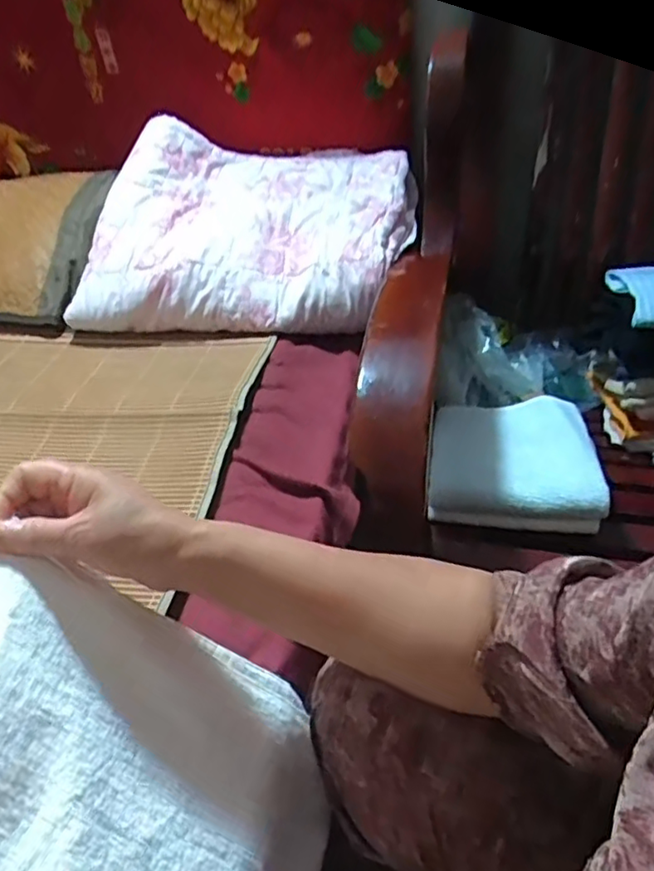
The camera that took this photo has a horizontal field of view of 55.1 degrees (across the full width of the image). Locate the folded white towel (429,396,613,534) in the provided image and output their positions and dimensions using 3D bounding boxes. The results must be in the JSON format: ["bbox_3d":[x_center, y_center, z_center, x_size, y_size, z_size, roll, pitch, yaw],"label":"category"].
[{"bbox_3d":[0.213,0.022,0.732,0.186,0.064,0.177,3,43,8],"label":"folded white towel"}]

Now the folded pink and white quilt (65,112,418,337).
[{"bbox_3d":[-0.104,-0.302,0.874,0.436,0.111,0.362,5,53,9],"label":"folded pink and white quilt"}]

